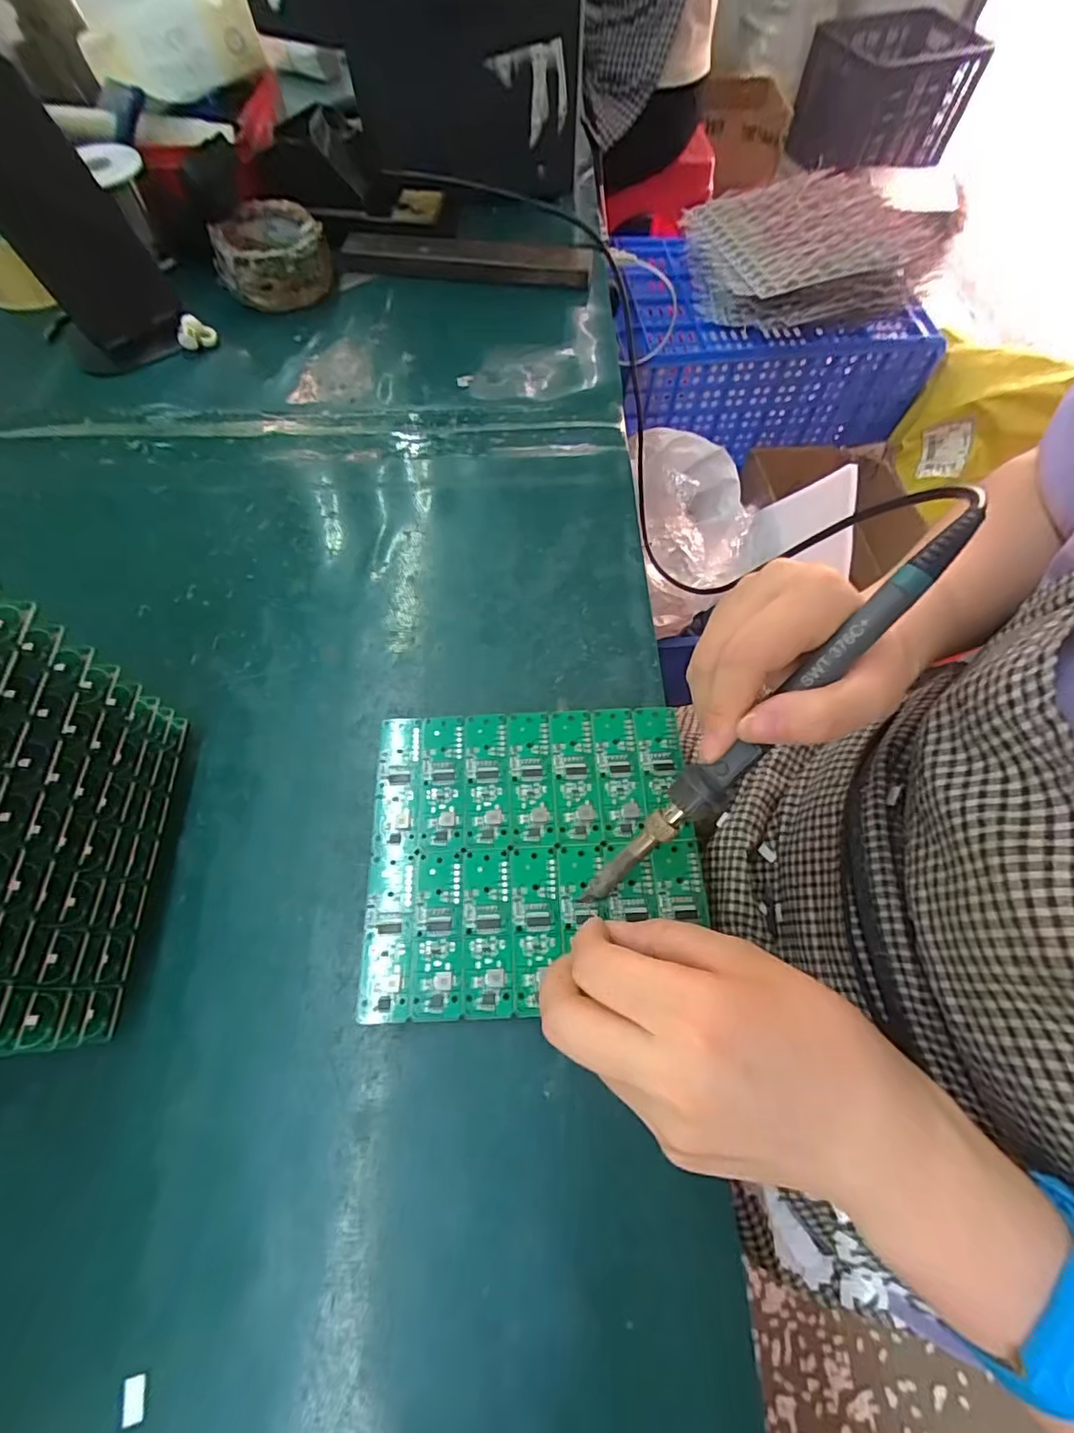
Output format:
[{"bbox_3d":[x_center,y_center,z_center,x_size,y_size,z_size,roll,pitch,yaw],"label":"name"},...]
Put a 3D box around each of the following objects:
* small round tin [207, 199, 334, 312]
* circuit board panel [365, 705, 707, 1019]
[{"bbox_3d":[-0.212,-0.375,0.460,0.086,0.044,0.078,-9,65,-4],"label":"small round tin"},{"bbox_3d":[-0.002,0.060,0.261,0.148,0.004,0.134,-3,65,-1],"label":"circuit board panel"}]

